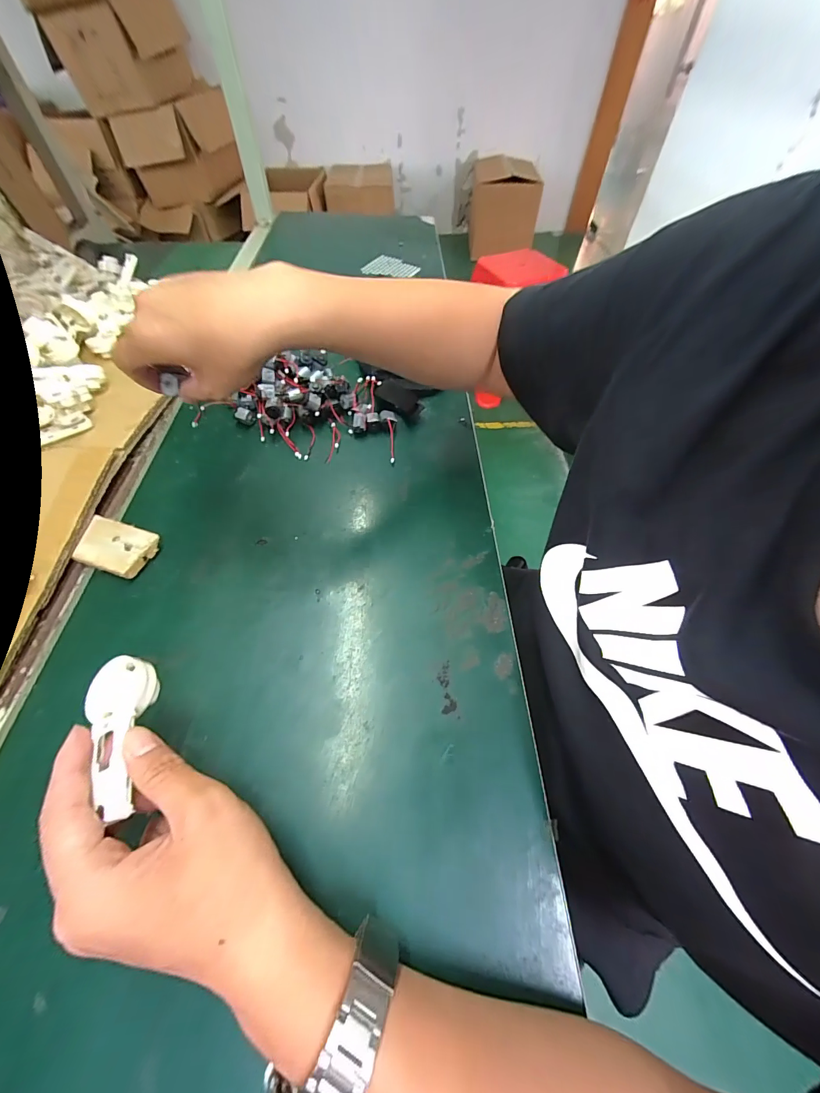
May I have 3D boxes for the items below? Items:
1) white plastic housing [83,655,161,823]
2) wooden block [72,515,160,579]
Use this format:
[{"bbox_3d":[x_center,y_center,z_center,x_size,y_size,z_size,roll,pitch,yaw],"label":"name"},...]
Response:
[{"bbox_3d":[-0.174,0.112,0.225,0.034,0.017,0.091,-16,54,-14],"label":"white plastic housing"},{"bbox_3d":[-0.289,0.000,0.368,0.071,0.014,0.051,15,56,6],"label":"wooden block"}]

